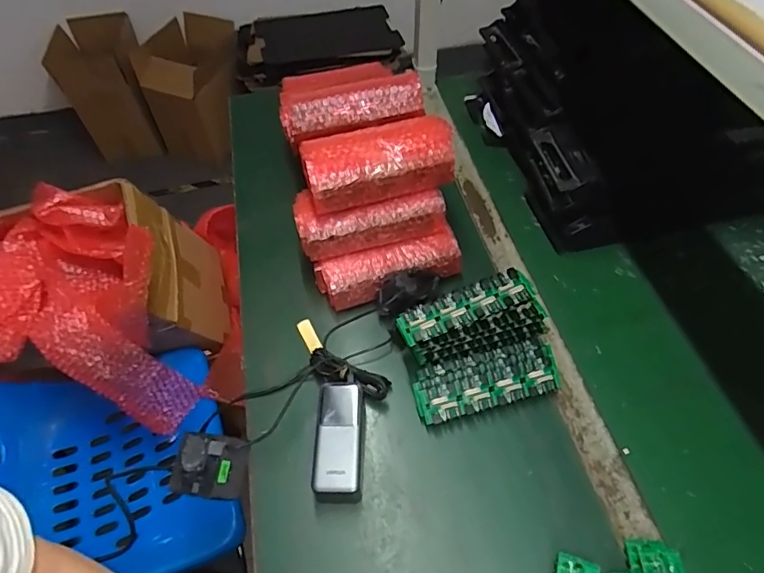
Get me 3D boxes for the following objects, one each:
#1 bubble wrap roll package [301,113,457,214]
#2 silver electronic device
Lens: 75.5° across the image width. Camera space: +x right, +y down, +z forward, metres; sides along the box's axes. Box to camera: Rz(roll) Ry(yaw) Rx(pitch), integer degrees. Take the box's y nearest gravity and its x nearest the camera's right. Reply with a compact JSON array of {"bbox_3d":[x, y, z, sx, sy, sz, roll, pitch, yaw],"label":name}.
[{"bbox_3d":[-0.006,-0.177,0.692,0.205,0.068,0.102,-14,54,-8],"label":"bubble wrap roll package"},{"bbox_3d":[-0.049,0.184,0.594,0.054,0.057,0.135,1,52,1],"label":"silver electronic device"}]

